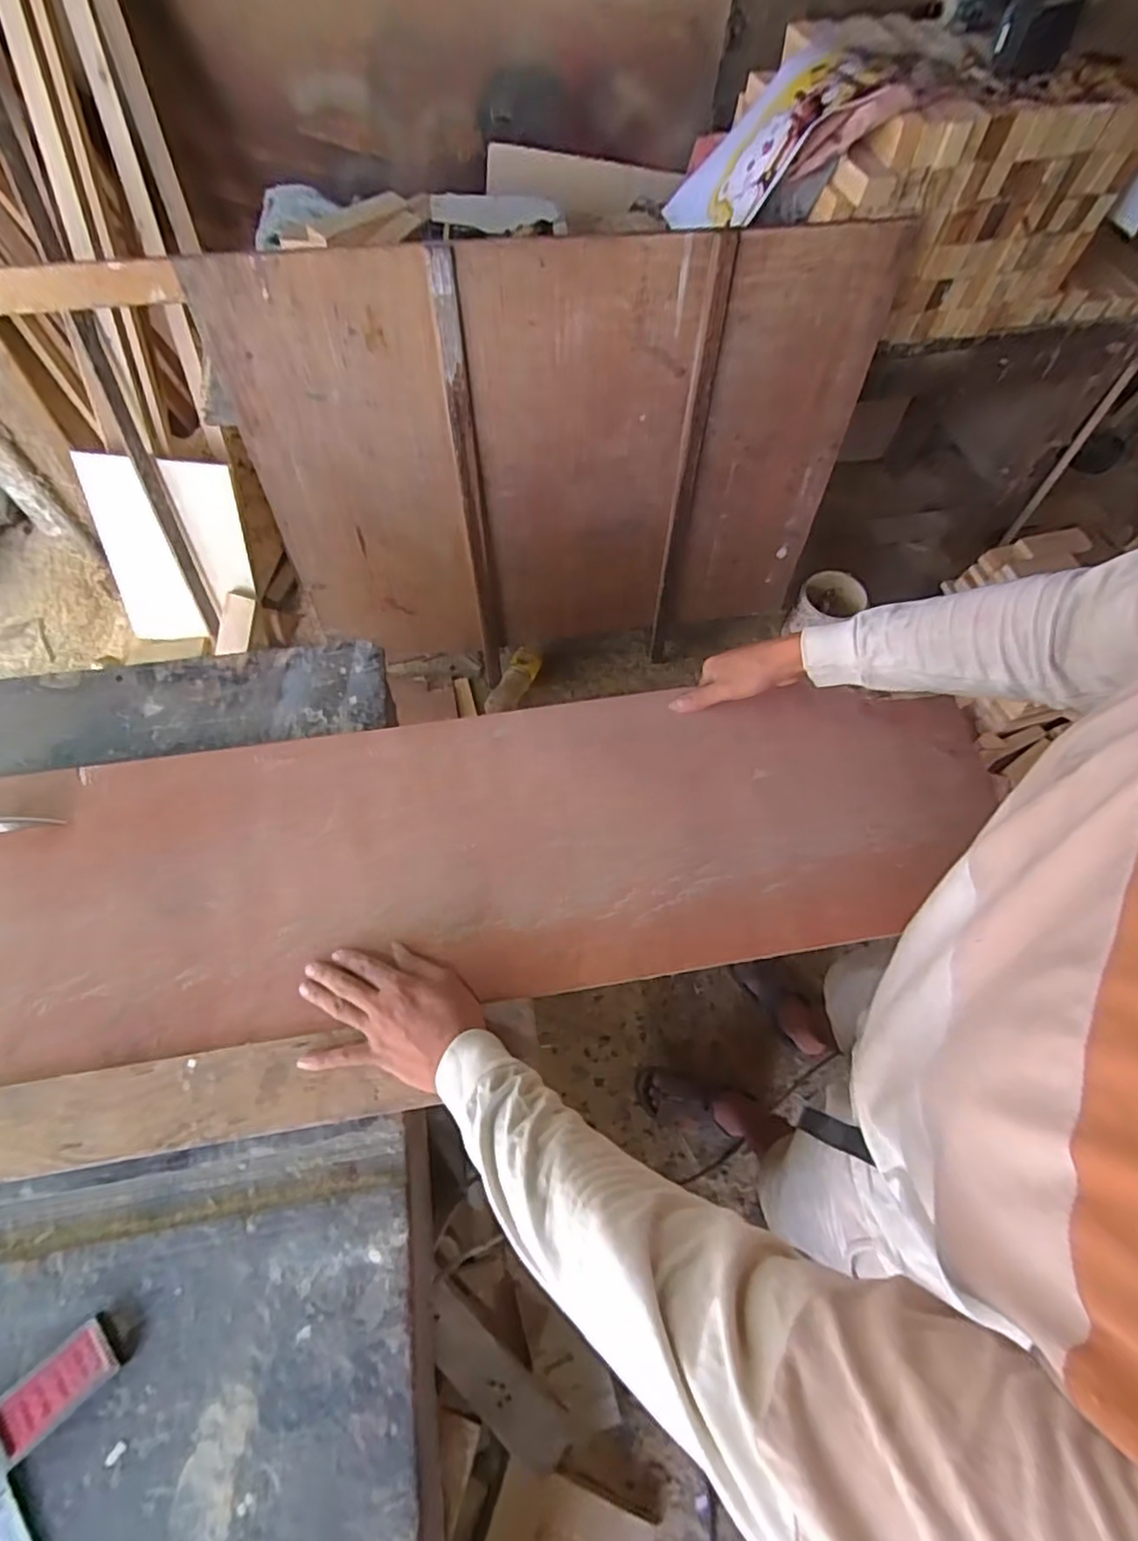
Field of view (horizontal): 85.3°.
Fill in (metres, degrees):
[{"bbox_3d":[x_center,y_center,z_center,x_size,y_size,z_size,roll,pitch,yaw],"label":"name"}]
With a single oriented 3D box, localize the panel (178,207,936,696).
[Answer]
[{"bbox_3d":[-0.007,-0.582,1.328,1.196,0.890,0.048,-6,56,-6],"label":"panel"}]

